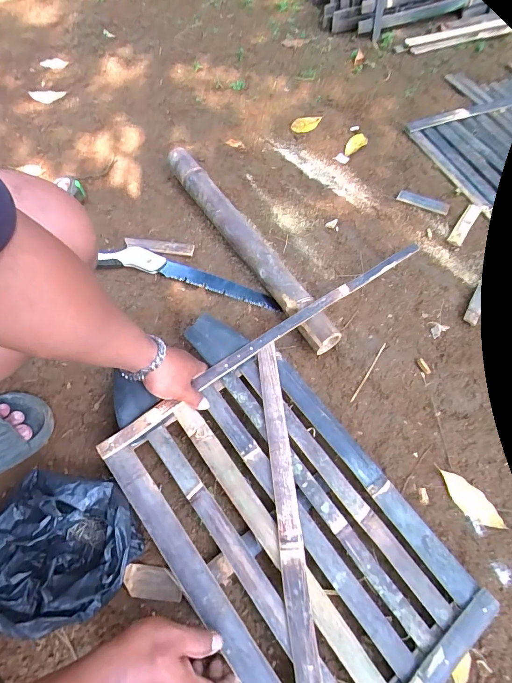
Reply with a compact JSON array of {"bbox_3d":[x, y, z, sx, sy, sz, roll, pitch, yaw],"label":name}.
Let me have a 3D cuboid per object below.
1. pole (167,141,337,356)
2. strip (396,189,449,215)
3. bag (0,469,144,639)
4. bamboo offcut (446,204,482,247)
[{"bbox_3d":[-0.022,-0.209,0.719,0.079,0.060,0.565,-30,66,-15],"label":"pole"},{"bbox_3d":[0.379,-0.316,0.813,0.112,0.007,0.040,26,65,12],"label":"strip"},{"bbox_3d":[-0.236,0.262,0.450,0.162,0.080,0.158,12,63,5],"label":"bag"},{"bbox_3d":[0.450,-0.251,0.773,0.030,0.013,0.128,32,66,15],"label":"bamboo offcut"}]

